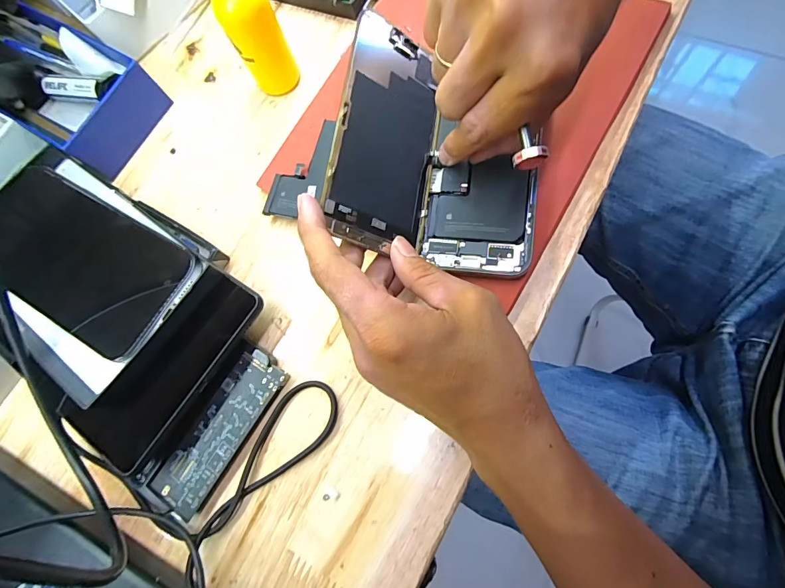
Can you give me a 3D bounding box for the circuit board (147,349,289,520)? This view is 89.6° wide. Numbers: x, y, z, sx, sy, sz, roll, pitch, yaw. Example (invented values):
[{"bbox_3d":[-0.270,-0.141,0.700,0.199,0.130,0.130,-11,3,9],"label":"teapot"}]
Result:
[{"bbox_3d":[-0.103,0.082,0.238,0.034,0.006,0.098,33,82,15],"label":"circuit board"}]

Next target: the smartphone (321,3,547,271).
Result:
[{"bbox_3d":[0.030,-0.088,0.236,0.118,0.041,0.138,9,78,2],"label":"smartphone"}]

